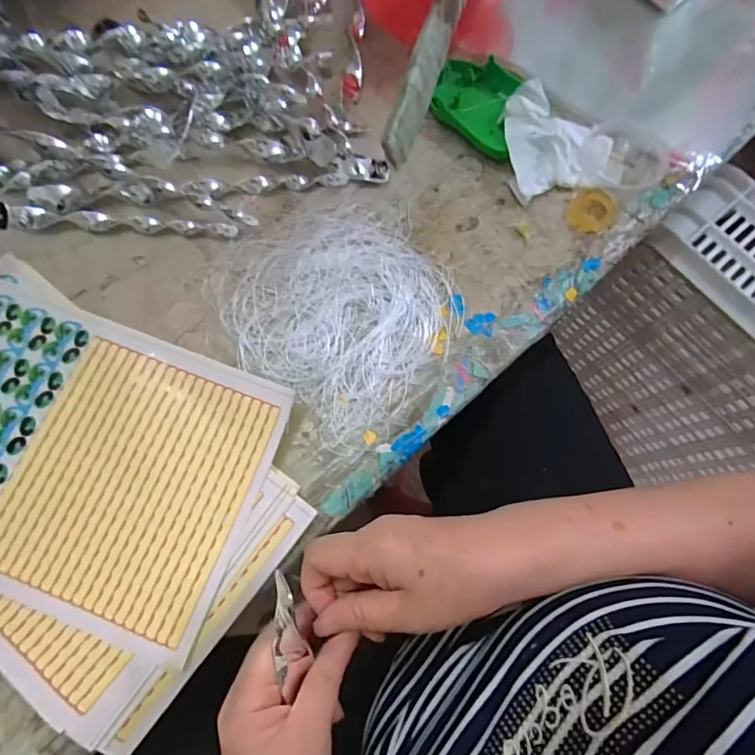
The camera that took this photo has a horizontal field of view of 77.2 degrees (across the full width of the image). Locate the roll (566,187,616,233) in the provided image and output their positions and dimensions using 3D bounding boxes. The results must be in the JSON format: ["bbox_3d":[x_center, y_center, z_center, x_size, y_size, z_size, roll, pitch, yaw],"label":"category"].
[{"bbox_3d":[0.203,-0.159,0.447,0.043,0.008,0.044,0,75,-1],"label":"roll"}]

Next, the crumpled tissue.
[{"bbox_3d":[0.175,-0.233,0.456,0.108,0.030,0.114,-11,75,-4],"label":"crumpled tissue"}]

